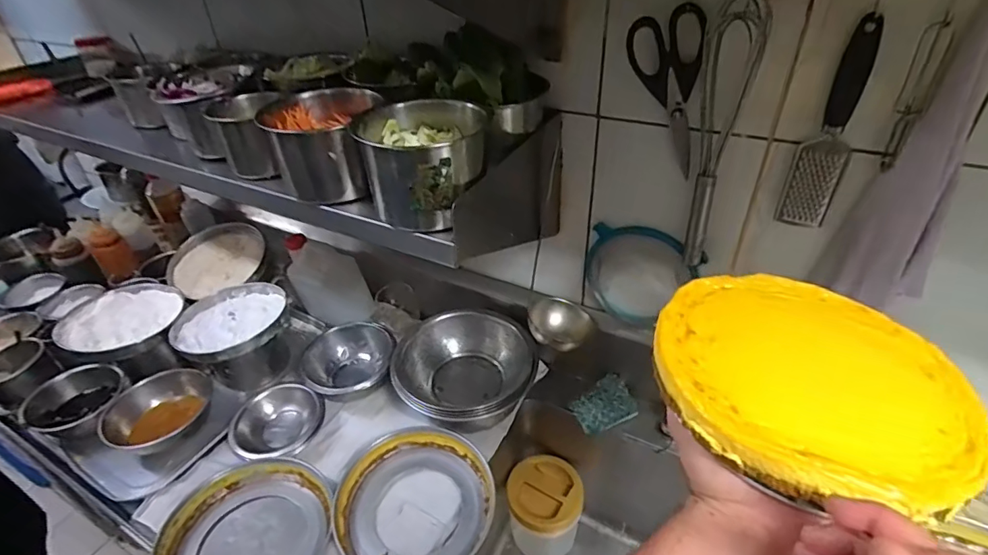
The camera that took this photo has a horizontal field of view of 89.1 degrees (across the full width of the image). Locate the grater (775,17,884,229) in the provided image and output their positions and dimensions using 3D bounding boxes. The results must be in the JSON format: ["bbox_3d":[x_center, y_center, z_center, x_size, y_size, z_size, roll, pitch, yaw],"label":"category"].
[{"bbox_3d":[0.385,-0.164,0.574,0.053,0.235,0.009,11,39,18],"label":"grater"}]

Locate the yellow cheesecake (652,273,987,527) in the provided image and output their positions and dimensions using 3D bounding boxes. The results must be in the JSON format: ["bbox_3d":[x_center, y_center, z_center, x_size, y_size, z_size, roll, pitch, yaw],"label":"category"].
[{"bbox_3d":[0.227,0.065,0.363,0.209,0.024,0.206,-2,37,2],"label":"yellow cheesecake"}]

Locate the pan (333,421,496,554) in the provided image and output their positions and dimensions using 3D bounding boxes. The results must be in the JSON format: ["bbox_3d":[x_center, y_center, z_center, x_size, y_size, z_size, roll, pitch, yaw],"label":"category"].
[{"bbox_3d":[-0.118,0.337,0.763,0.224,0.041,0.223,-2,37,2],"label":"pan"}]

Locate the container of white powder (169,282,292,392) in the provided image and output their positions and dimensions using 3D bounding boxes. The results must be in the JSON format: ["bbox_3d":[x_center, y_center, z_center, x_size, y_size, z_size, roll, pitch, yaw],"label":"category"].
[{"bbox_3d":[-0.498,0.138,0.998,0.192,0.166,0.184,-19,39,-19],"label":"container of white powder"}]

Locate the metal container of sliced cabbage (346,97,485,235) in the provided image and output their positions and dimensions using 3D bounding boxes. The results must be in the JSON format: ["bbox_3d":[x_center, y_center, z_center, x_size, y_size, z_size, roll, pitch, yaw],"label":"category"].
[{"bbox_3d":[-0.082,-0.139,0.599,0.136,0.119,0.152,-7,37,-5],"label":"metal container of sliced cabbage"}]

